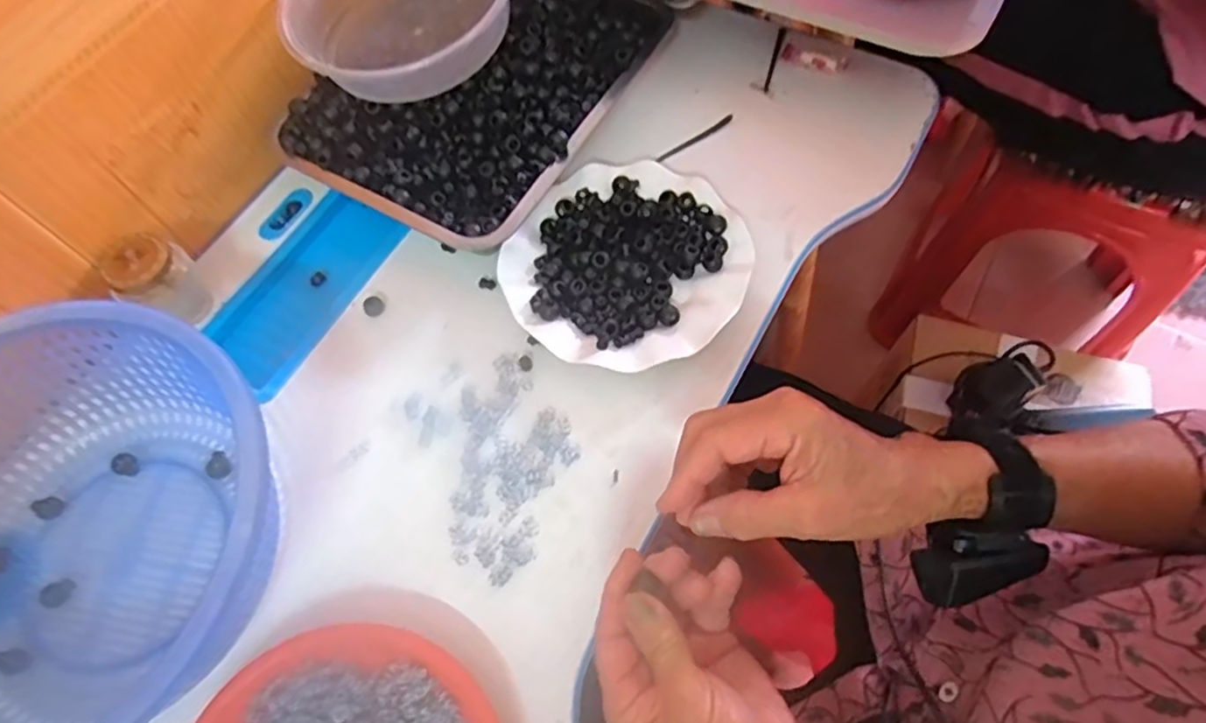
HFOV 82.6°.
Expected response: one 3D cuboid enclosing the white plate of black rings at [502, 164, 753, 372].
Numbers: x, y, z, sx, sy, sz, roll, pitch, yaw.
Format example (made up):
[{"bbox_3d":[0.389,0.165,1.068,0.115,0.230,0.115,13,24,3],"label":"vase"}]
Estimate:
[{"bbox_3d":[0.018,-0.075,0.534,0.175,0.030,0.179,-1,64,2],"label":"white plate of black rings"}]

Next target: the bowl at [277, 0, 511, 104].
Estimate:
[{"bbox_3d":[-0.151,-0.276,0.533,0.165,0.069,0.148,23,67,12],"label":"bowl"}]

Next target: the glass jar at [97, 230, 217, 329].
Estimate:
[{"bbox_3d":[-0.343,-0.064,0.530,0.057,0.071,0.053,-1,64,2],"label":"glass jar"}]

